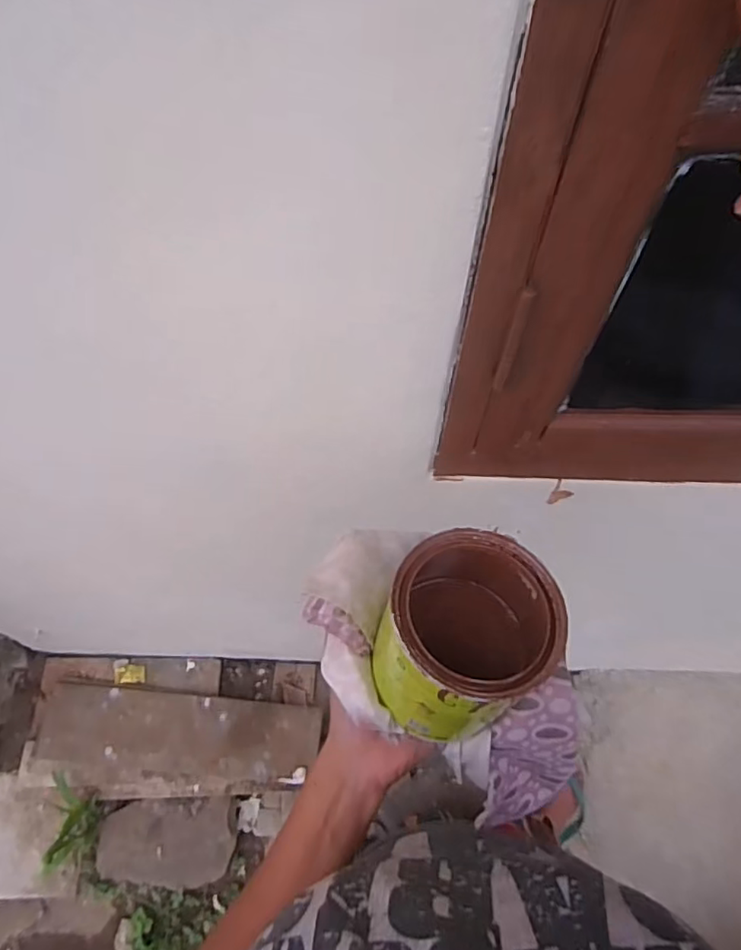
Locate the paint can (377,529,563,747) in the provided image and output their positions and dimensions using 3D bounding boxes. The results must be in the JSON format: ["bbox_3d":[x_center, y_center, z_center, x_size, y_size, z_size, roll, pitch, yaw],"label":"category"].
[{"bbox_3d":[0.059,0.106,0.387,0.098,0.115,0.116,20,64,8],"label":"paint can"}]

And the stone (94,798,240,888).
[{"bbox_3d":[-0.431,0.771,1.231,0.276,0.027,0.173,1,82,-2],"label":"stone"}]

